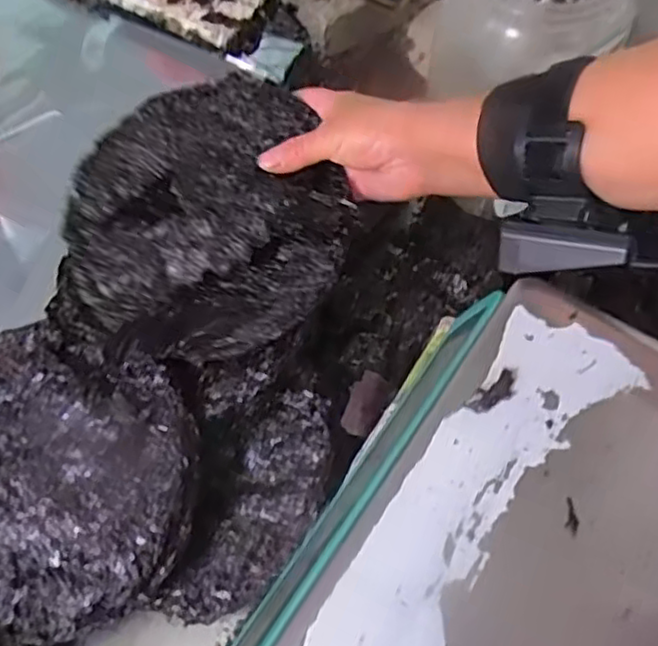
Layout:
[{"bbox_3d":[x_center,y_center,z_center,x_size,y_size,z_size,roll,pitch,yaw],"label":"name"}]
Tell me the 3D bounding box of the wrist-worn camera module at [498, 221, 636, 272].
[{"bbox_3d":[0.128,-0.041,0.372,0.068,0.013,0.026,6,99,31],"label":"wrist-worn camera module"}]

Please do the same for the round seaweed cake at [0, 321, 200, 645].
[{"bbox_3d":[-0.182,0.091,0.443,0.204,0.027,0.170,30,68,15],"label":"round seaweed cake"}]

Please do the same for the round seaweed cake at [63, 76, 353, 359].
[{"bbox_3d":[-0.086,-0.070,0.470,0.190,0.044,0.173,0,80,2],"label":"round seaweed cake"}]

